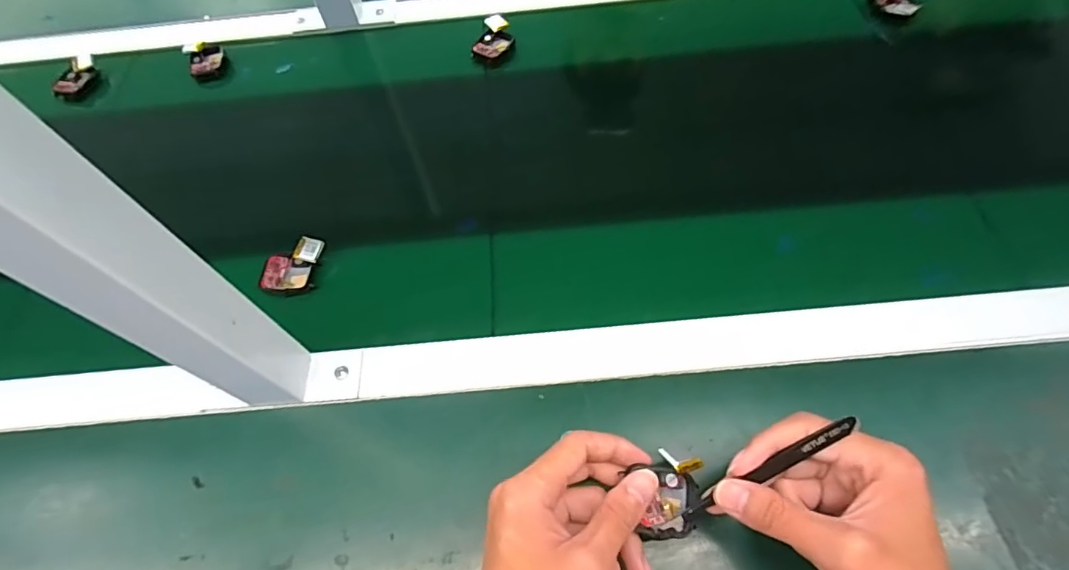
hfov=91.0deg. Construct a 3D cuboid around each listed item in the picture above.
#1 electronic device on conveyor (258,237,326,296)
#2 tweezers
[{"bbox_3d":[-0.204,-0.016,0.439,0.047,0.015,0.047,4,61,6],"label":"electronic device on conveyor"},{"bbox_3d":[0.125,0.102,0.287,0.110,0.017,0.009,-33,62,9],"label":"tweezers"}]

